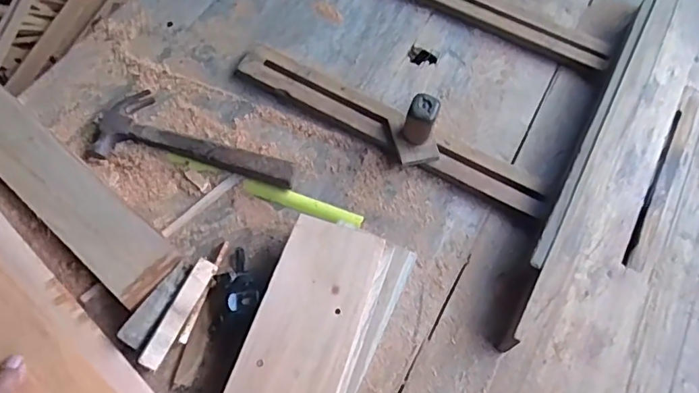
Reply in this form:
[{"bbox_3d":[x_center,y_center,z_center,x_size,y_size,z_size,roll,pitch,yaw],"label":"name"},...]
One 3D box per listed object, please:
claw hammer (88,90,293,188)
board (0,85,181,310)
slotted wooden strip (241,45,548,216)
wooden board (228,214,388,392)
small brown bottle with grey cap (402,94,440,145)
[{"bbox_3d":[-0.194,-0.078,0.667,0.262,0.029,0.101,10,61,2],"label":"claw hammer"},{"bbox_3d":[-0.367,-0.028,0.628,0.417,0.023,0.080,38,65,16],"label":"board"},{"bbox_3d":[0.048,-0.097,0.698,0.449,0.019,0.057,28,72,13],"label":"slotted wooden strip"},{"bbox_3d":[-0.059,0.178,0.496,0.100,0.013,0.341,17,65,6],"label":"wooden board"},{"bbox_3d":[0.088,-0.094,0.638,0.034,0.050,0.041,22,62,8],"label":"small brown bottle with grey cap"}]

